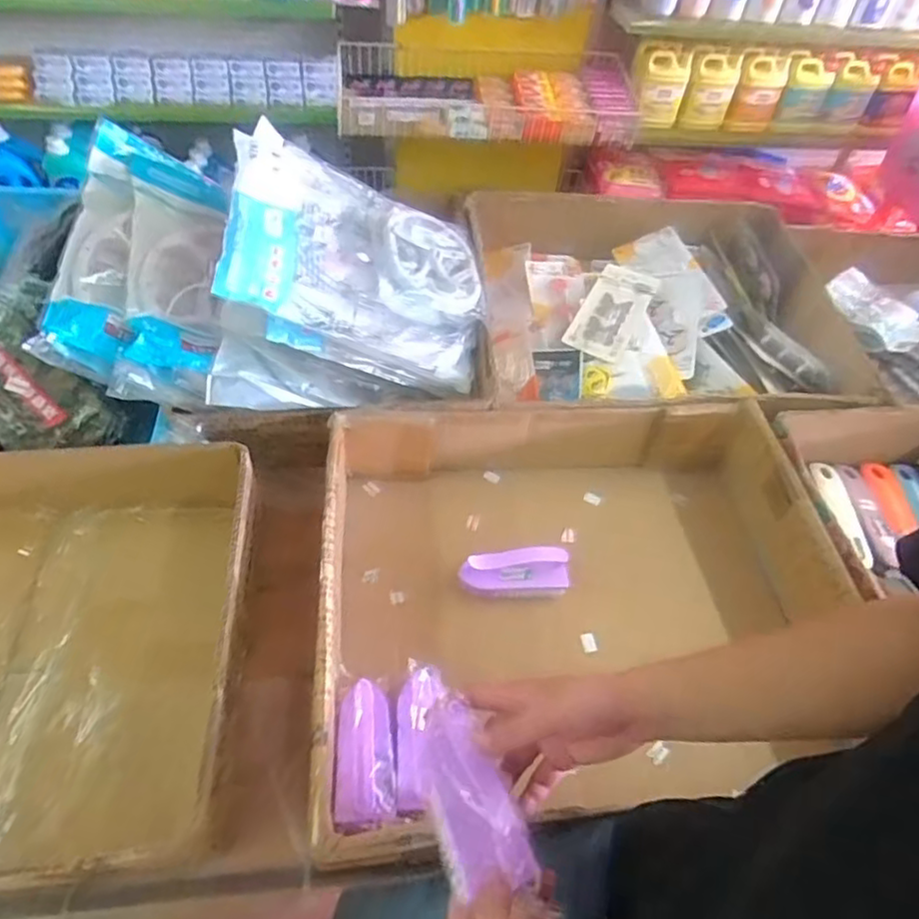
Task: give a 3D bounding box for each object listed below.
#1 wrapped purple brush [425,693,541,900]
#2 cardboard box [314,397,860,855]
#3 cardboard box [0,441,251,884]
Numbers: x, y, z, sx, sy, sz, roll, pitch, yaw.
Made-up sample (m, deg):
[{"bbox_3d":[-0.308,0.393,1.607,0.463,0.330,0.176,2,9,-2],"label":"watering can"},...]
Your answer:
[{"bbox_3d":[0.007,0.251,0.477,0.060,0.036,0.132,-15,56,-16],"label":"wrapped purple brush"},{"bbox_3d":[0.139,0.167,0.774,0.581,0.188,0.486,-2,53,-7],"label":"cardboard box"},{"bbox_3d":[-0.526,0.205,0.685,0.464,0.159,0.415,-2,53,-7],"label":"cardboard box"}]

